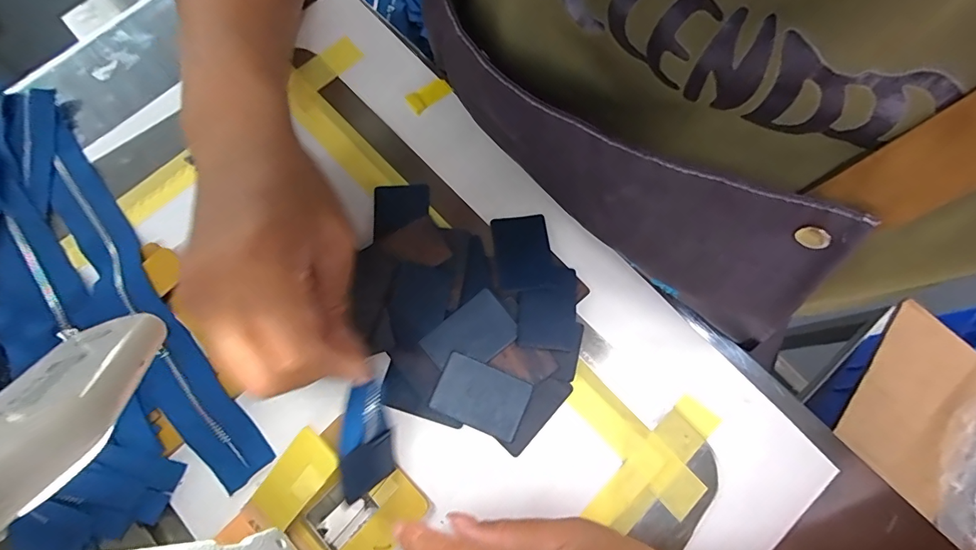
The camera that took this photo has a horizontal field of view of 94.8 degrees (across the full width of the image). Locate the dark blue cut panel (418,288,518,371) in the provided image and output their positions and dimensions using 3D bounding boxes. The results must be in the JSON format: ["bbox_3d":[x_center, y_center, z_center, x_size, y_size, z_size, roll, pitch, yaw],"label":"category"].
[{"bbox_3d":[-0.010,0.035,0.262,0.051,0.004,0.035,-38,78,-9],"label":"dark blue cut panel"}]

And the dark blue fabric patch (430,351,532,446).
[{"bbox_3d":[-0.004,0.069,0.258,0.051,0.004,0.035,24,80,0],"label":"dark blue fabric patch"}]

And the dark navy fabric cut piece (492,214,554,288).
[{"bbox_3d":[0.021,-0.015,0.281,0.034,0.004,0.048,-8,70,3],"label":"dark navy fabric cut piece"}]

